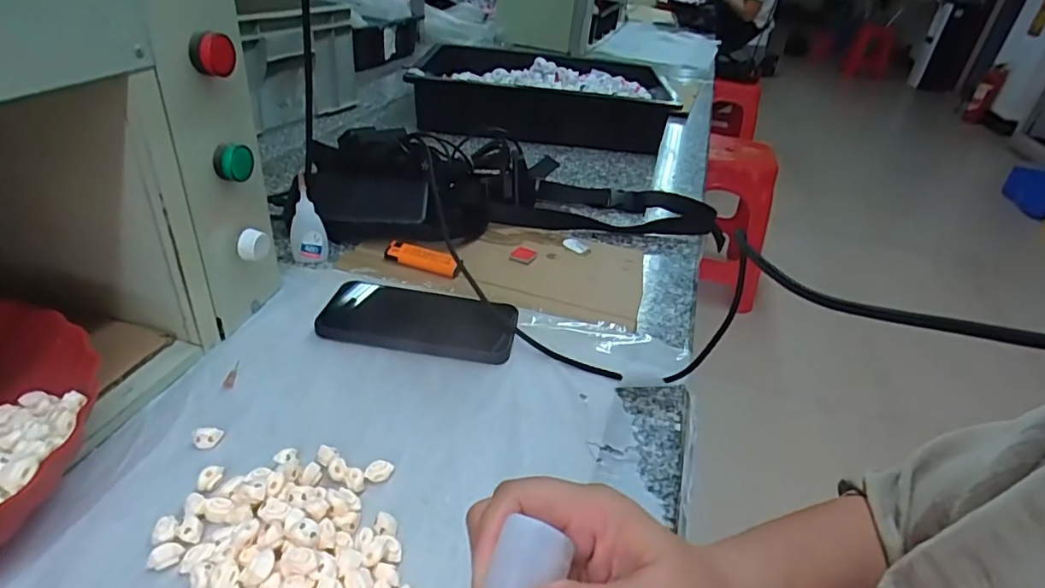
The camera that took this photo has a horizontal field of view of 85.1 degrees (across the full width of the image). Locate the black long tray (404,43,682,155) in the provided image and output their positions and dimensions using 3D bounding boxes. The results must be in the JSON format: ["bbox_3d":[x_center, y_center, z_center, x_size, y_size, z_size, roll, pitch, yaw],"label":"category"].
[{"bbox_3d":[0.034,-0.368,1.039,0.438,0.091,0.285,8,33,2],"label":"black long tray"}]

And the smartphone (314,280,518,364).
[{"bbox_3d":[-0.088,0.022,0.496,0.161,0.016,0.076,9,33,1],"label":"smartphone"}]

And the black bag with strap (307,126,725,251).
[{"bbox_3d":[0.002,-0.132,0.698,0.480,0.074,0.188,-1,34,-13],"label":"black bag with strap"}]

